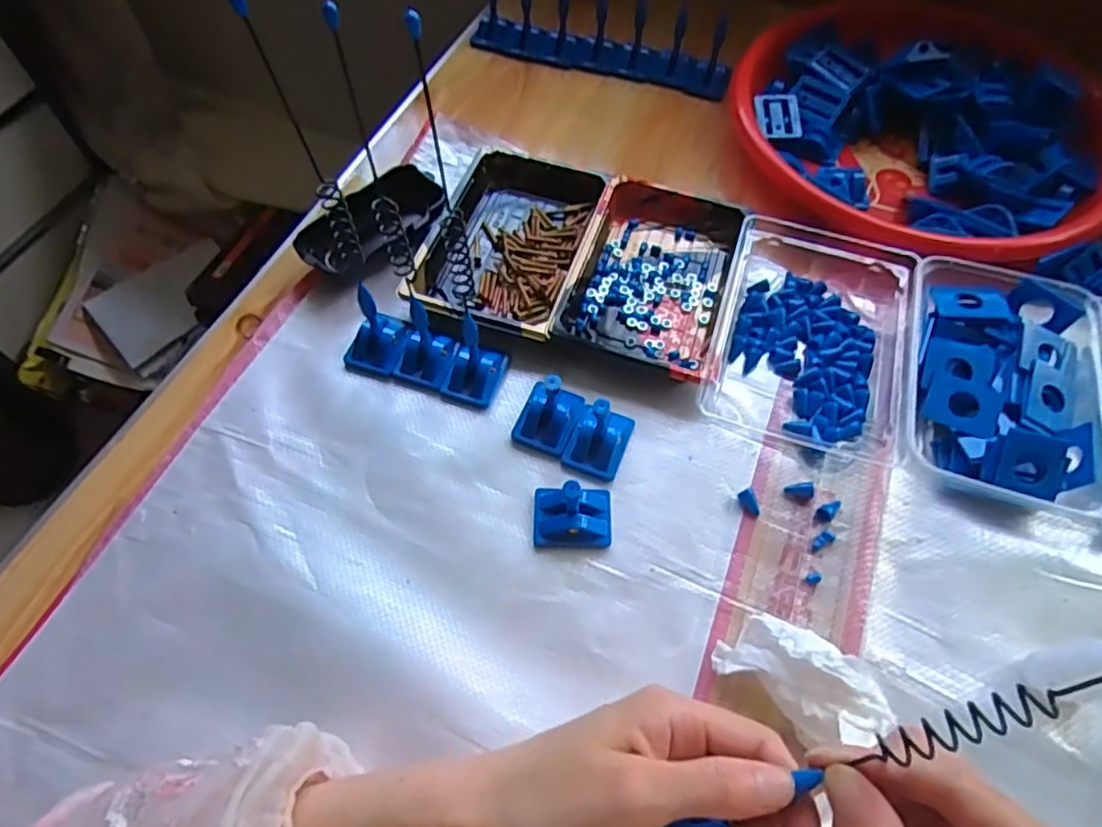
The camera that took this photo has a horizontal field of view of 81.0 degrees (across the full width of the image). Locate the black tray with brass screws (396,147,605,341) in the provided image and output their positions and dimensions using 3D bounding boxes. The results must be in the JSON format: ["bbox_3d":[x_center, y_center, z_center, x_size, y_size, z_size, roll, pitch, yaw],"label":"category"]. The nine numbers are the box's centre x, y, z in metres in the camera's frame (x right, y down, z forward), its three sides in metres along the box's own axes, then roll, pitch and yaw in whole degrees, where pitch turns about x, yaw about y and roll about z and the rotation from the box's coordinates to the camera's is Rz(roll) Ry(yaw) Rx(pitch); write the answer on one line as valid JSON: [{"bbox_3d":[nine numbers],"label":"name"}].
[{"bbox_3d":[-0.027,-0.128,0.468,0.108,0.024,0.171,17,61,10],"label":"black tray with brass screws"}]

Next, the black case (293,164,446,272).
[{"bbox_3d":[-0.127,-0.136,0.465,0.044,0.030,0.108,41,67,21],"label":"black case"}]

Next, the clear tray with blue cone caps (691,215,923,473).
[{"bbox_3d":[0.175,-0.062,0.427,0.119,0.030,0.176,15,60,9],"label":"clear tray with blue cone caps"}]

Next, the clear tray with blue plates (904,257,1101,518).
[{"bbox_3d":[0.275,-0.021,0.398,0.112,0.035,0.153,17,61,10],"label":"clear tray with blue plates"}]

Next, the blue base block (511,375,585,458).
[{"bbox_3d":[-0.002,-0.004,0.386,0.035,0.043,0.038,20,61,12],"label":"blue base block"}]

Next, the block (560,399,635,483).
[{"bbox_3d":[0.029,0.010,0.380,0.033,0.044,0.040,20,61,11],"label":"block"}]

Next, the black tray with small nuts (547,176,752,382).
[{"bbox_3d":[0.073,-0.098,0.451,0.102,0.025,0.167,15,60,9],"label":"black tray with small nuts"}]

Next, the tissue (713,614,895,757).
[{"bbox_3d":[0.123,0.130,0.311,0.081,0.036,0.044,30,64,16],"label":"tissue"}]

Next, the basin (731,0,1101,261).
[{"bbox_3d":[0.300,-0.239,0.514,0.285,0.062,0.276,0,59,0],"label":"basin"}]

